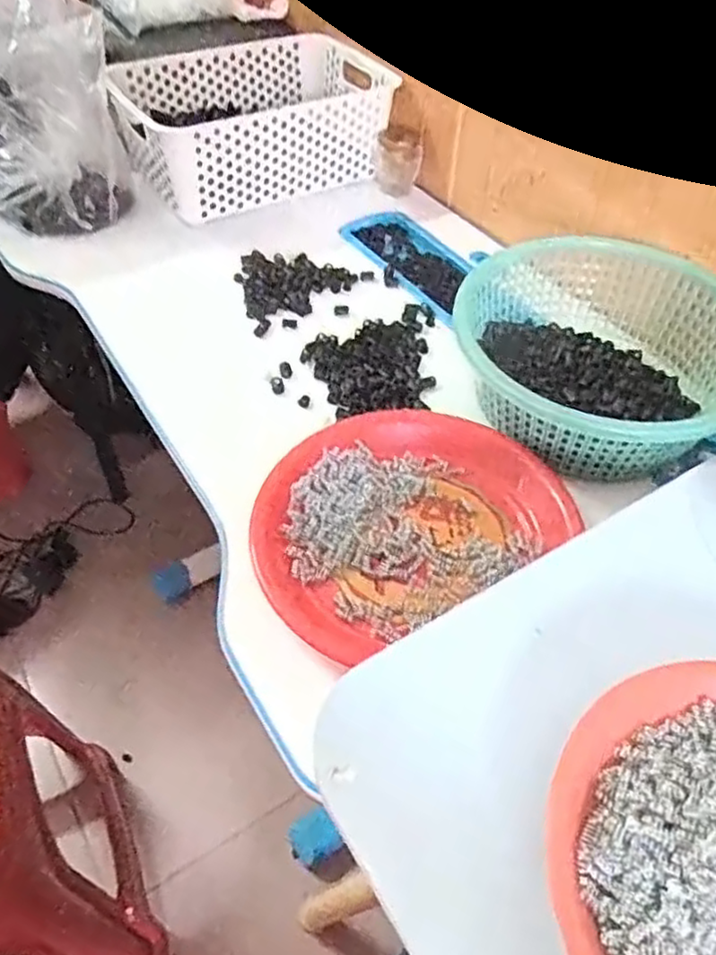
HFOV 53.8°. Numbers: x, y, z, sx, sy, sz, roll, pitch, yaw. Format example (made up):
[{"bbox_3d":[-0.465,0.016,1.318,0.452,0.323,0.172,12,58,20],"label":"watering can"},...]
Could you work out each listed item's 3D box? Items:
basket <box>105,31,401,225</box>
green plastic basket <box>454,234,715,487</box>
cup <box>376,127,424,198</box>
[{"bbox_3d":[-0.123,-0.431,0.846,0.302,0.114,0.203,-22,53,-19],"label":"basket"},{"bbox_3d":[0.200,-0.106,0.588,0.212,0.083,0.223,-11,50,-11],"label":"green plastic basket"},{"bbox_3d":[0.051,-0.383,0.862,0.054,0.067,0.050,1,49,-1],"label":"cup"}]

